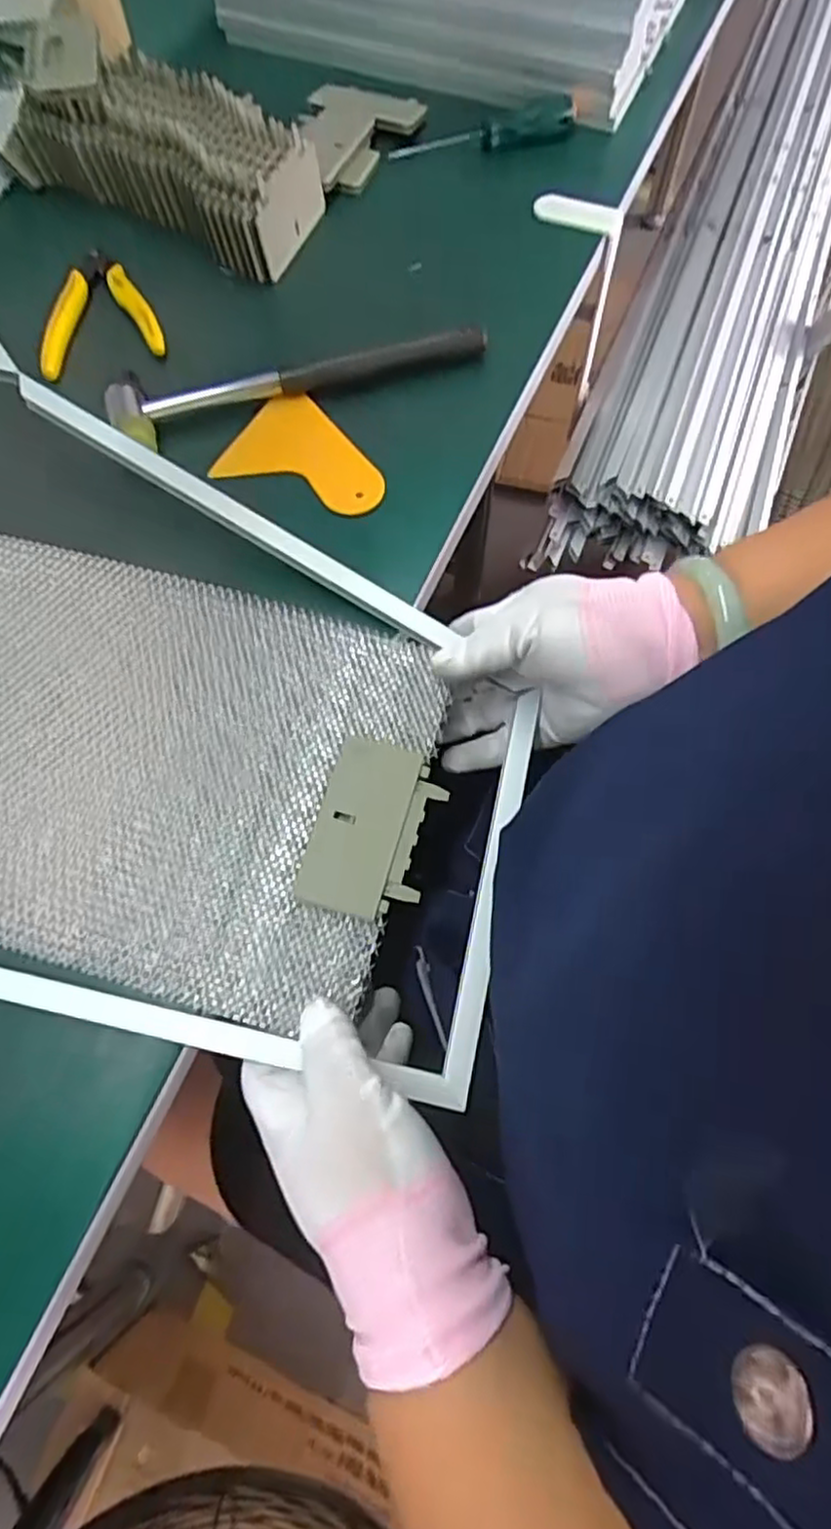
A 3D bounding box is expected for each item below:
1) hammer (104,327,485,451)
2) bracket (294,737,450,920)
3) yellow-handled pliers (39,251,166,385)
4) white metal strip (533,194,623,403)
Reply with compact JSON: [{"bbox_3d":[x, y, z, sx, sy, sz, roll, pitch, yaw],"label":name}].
[{"bbox_3d":[-0.066,-0.228,0.417,0.225,0.024,0.042,-13,69,-4],"label":"hammer"},{"bbox_3d":[-0.020,0.030,0.334,0.054,0.010,0.084,15,70,7],"label":"bracket"},{"bbox_3d":[-0.211,-0.300,0.452,0.078,0.014,0.103,-18,70,-6],"label":"yellow-handled pliers"},{"bbox_3d":[0.116,-0.353,0.538,0.063,0.144,0.027,3,69,2],"label":"white metal strip"}]

